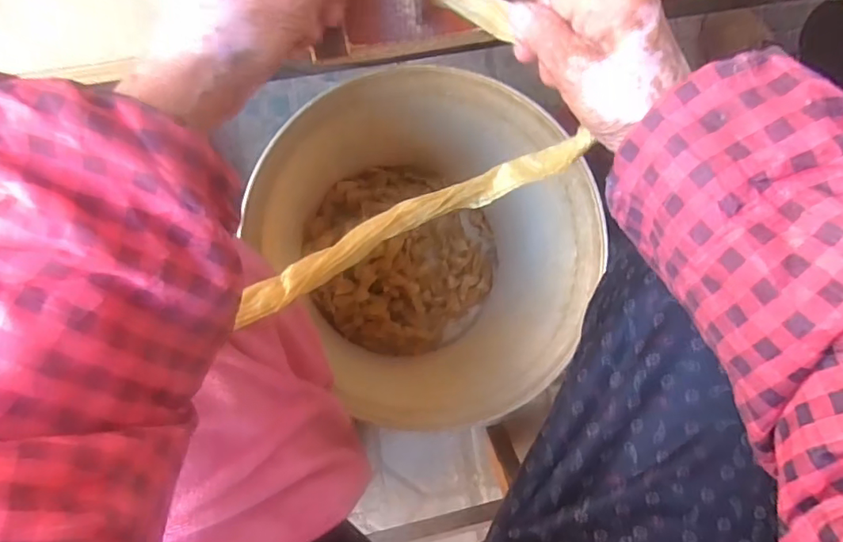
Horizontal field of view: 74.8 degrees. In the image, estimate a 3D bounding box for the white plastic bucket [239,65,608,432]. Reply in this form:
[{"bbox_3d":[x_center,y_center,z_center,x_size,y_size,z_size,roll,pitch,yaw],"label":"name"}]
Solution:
[{"bbox_3d":[-0.005,-0.023,0.604,0.259,0.320,0.286,-24,93,-5],"label":"white plastic bucket"}]

